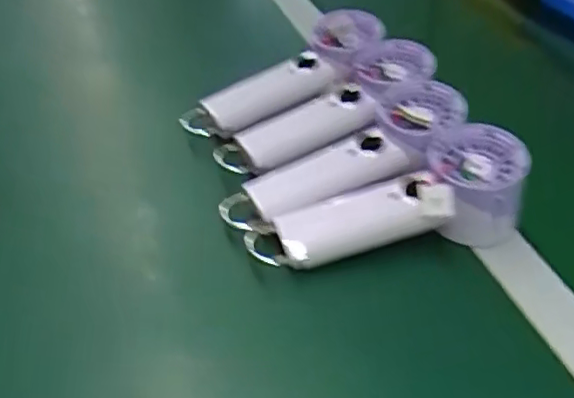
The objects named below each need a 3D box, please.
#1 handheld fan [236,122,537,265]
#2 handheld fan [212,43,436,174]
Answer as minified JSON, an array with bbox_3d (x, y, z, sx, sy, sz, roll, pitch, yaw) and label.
[{"bbox_3d":[0.070,0.011,0.426,0.196,0.057,0.061,-19,43,4],"label":"handheld fan"},{"bbox_3d":[0.035,-0.068,0.492,0.185,0.038,0.065,-30,46,2],"label":"handheld fan"}]

